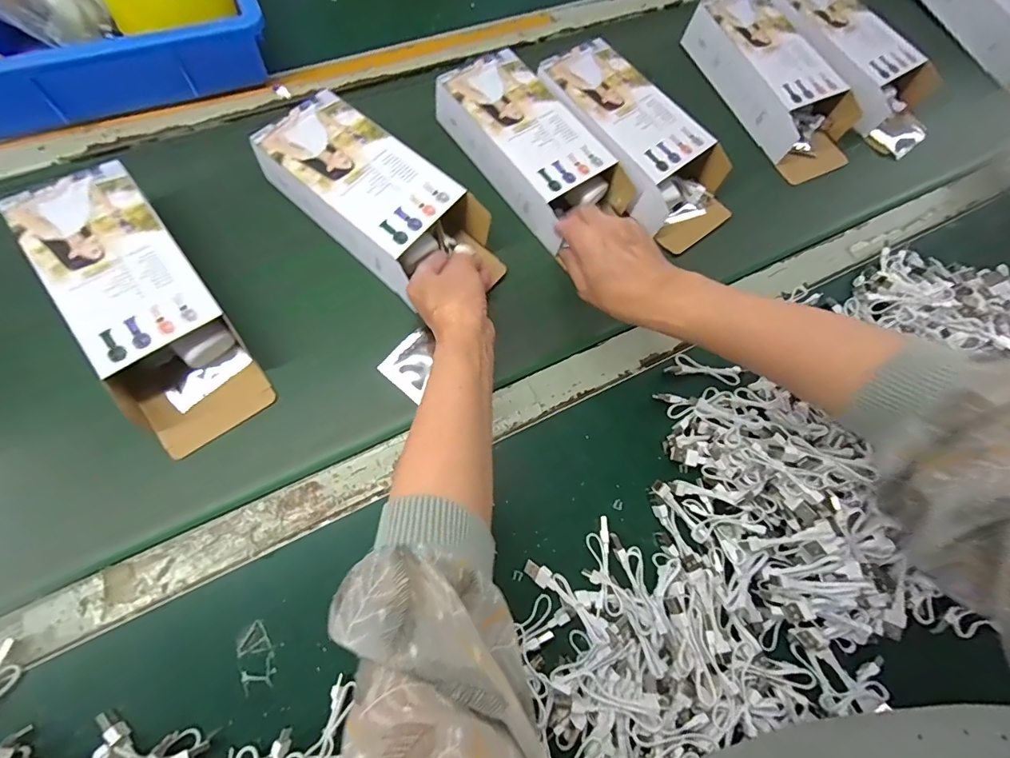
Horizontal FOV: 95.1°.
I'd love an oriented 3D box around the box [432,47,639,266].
[{"bbox_3d":[0.031,-0.245,0.497,0.105,0.054,0.226,-36,78,-12],"label":"box"}]

